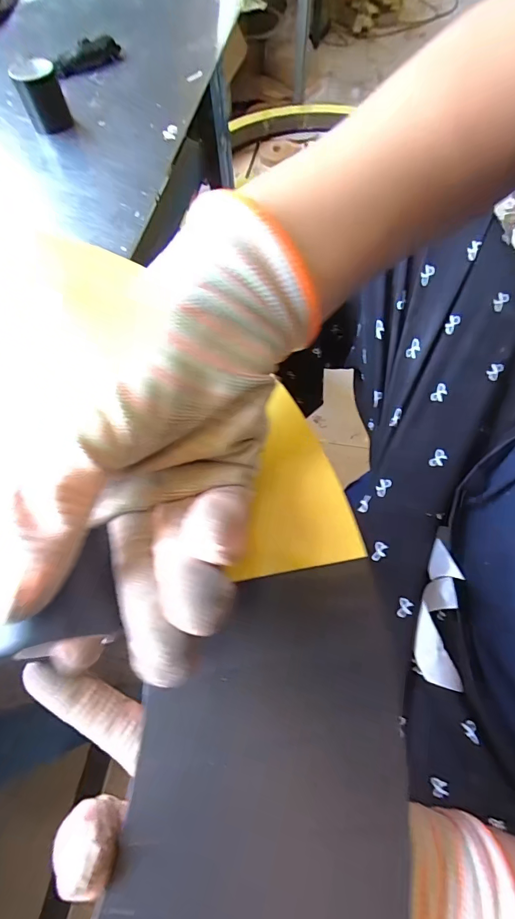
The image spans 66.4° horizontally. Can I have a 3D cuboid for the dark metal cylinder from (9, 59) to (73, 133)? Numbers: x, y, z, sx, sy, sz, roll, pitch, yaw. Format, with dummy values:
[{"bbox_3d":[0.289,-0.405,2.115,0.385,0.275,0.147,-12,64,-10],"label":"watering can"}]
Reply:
[{"bbox_3d":[-0.199,-0.337,0.364,0.036,0.042,0.043,-20,65,-6],"label":"dark metal cylinder"}]

